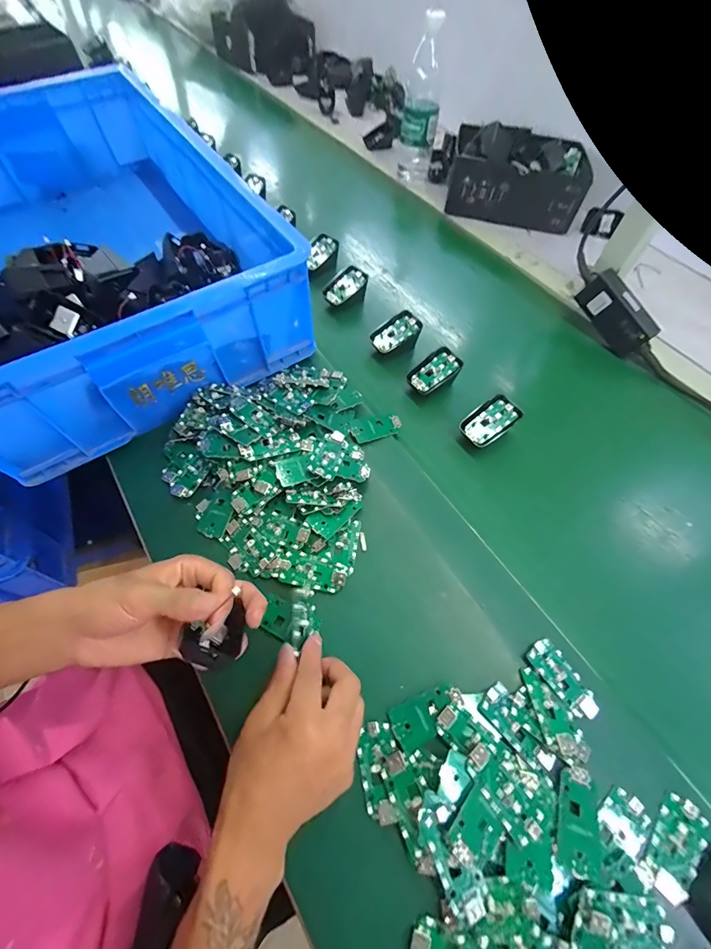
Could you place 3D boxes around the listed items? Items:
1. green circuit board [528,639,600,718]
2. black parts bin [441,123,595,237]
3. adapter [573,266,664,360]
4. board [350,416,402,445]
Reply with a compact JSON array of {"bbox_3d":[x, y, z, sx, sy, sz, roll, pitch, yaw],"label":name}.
[{"bbox_3d":[0.183,0.179,0.331,0.031,0.007,0.063,-34,67,-21],"label":"green circuit board"},{"bbox_3d":[0.305,-0.567,0.716,0.240,0.093,0.164,14,60,5],"label":"black parts bin"},{"bbox_3d":[0.374,-0.229,0.538,0.026,0.052,0.116,-33,87,-19],"label":"adapter"},{"bbox_3d":[0.026,-0.057,0.456,0.064,0.004,0.029,-17,71,-20],"label":"board"}]

